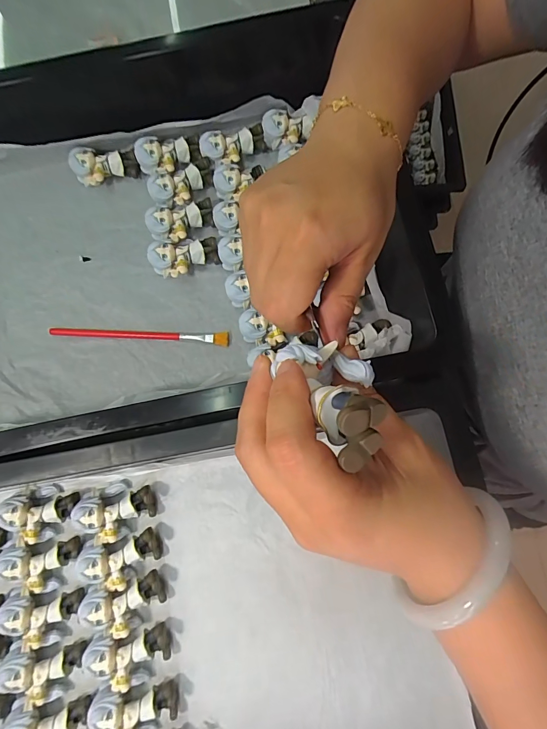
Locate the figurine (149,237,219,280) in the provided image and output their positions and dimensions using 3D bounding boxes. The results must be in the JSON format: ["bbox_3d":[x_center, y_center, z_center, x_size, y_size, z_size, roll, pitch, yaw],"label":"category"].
[{"bbox_3d":[-0.082,-0.100,0.348,0.060,0.028,0.034,-24,80,-4],"label":"figurine"}]

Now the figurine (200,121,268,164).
[{"bbox_3d":[-0.039,-0.215,0.370,0.063,0.027,0.037,-9,80,-1],"label":"figurine"}]

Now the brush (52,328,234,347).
[{"bbox_3d":[-0.123,-0.028,0.347,0.164,0.005,0.012,4,80,1],"label":"brush"}]

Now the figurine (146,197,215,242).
[{"bbox_3d":[-0.086,-0.133,0.353,0.061,0.026,0.031,-19,80,-3],"label":"figurine"}]

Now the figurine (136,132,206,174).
[{"bbox_3d":[-0.102,-0.206,0.366,0.061,0.029,0.032,-24,80,-4],"label":"figurine"}]

